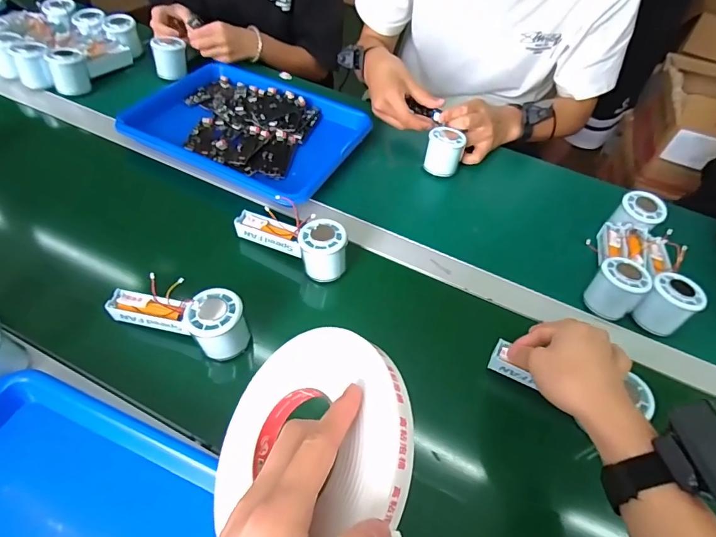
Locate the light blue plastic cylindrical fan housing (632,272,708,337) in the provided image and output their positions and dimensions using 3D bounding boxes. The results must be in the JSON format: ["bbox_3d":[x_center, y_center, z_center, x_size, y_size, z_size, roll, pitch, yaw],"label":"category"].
[{"bbox_3d":[0.371,0.043,0.525,0.053,0.059,0.056,-28,60,-25],"label":"light blue plastic cylindrical fan housing"}]

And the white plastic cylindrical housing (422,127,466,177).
[{"bbox_3d":[0.136,-0.185,0.685,0.055,0.055,0.055,3,52,-4],"label":"white plastic cylindrical housing"}]

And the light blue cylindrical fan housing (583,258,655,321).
[{"bbox_3d":[0.317,0.025,0.535,0.054,0.057,0.059,-33,62,-27],"label":"light blue cylindrical fan housing"}]

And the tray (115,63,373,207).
[{"bbox_3d":[-0.177,-0.239,0.705,0.357,0.027,0.263,25,54,14],"label":"tray"}]

